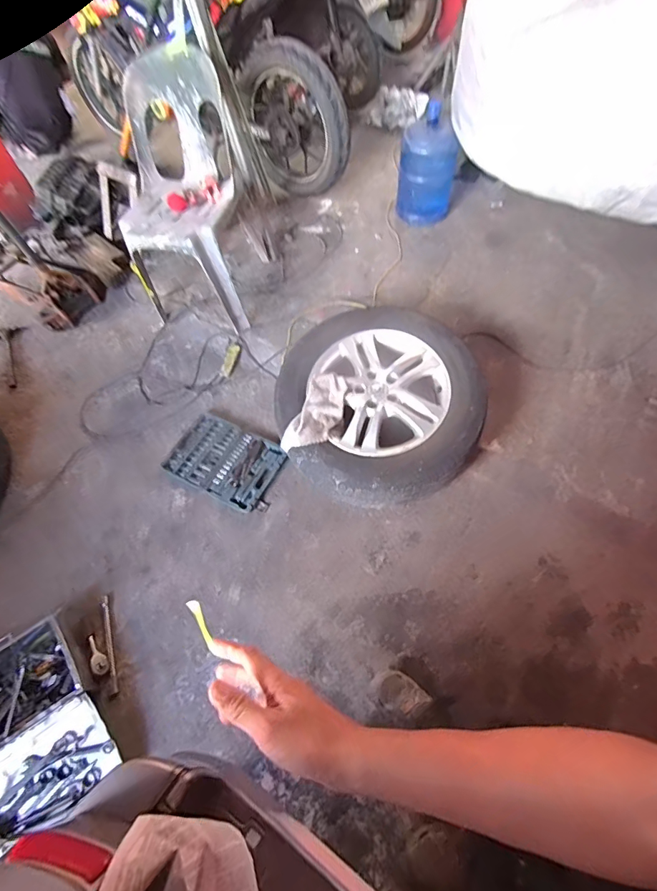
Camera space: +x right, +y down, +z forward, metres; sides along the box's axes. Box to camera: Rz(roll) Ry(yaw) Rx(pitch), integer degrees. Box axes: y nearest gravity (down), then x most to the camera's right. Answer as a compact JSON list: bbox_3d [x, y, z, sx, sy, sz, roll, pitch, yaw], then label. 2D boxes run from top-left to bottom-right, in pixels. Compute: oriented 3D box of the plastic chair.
[{"bbox_3d":[-0.558,-0.927,1.634,0.395,0.723,0.569,-1,59,2],"label":"plastic chair"}]

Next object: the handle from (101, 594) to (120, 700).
[{"bbox_3d":[-0.645,0.587,1.265,0.021,0.023,0.283,-19,63,-7],"label":"handle"}]

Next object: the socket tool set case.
[{"bbox_3d":[-0.372,0.053,1.562,0.415,0.031,0.276,25,67,15],"label":"socket tool set case"}]

